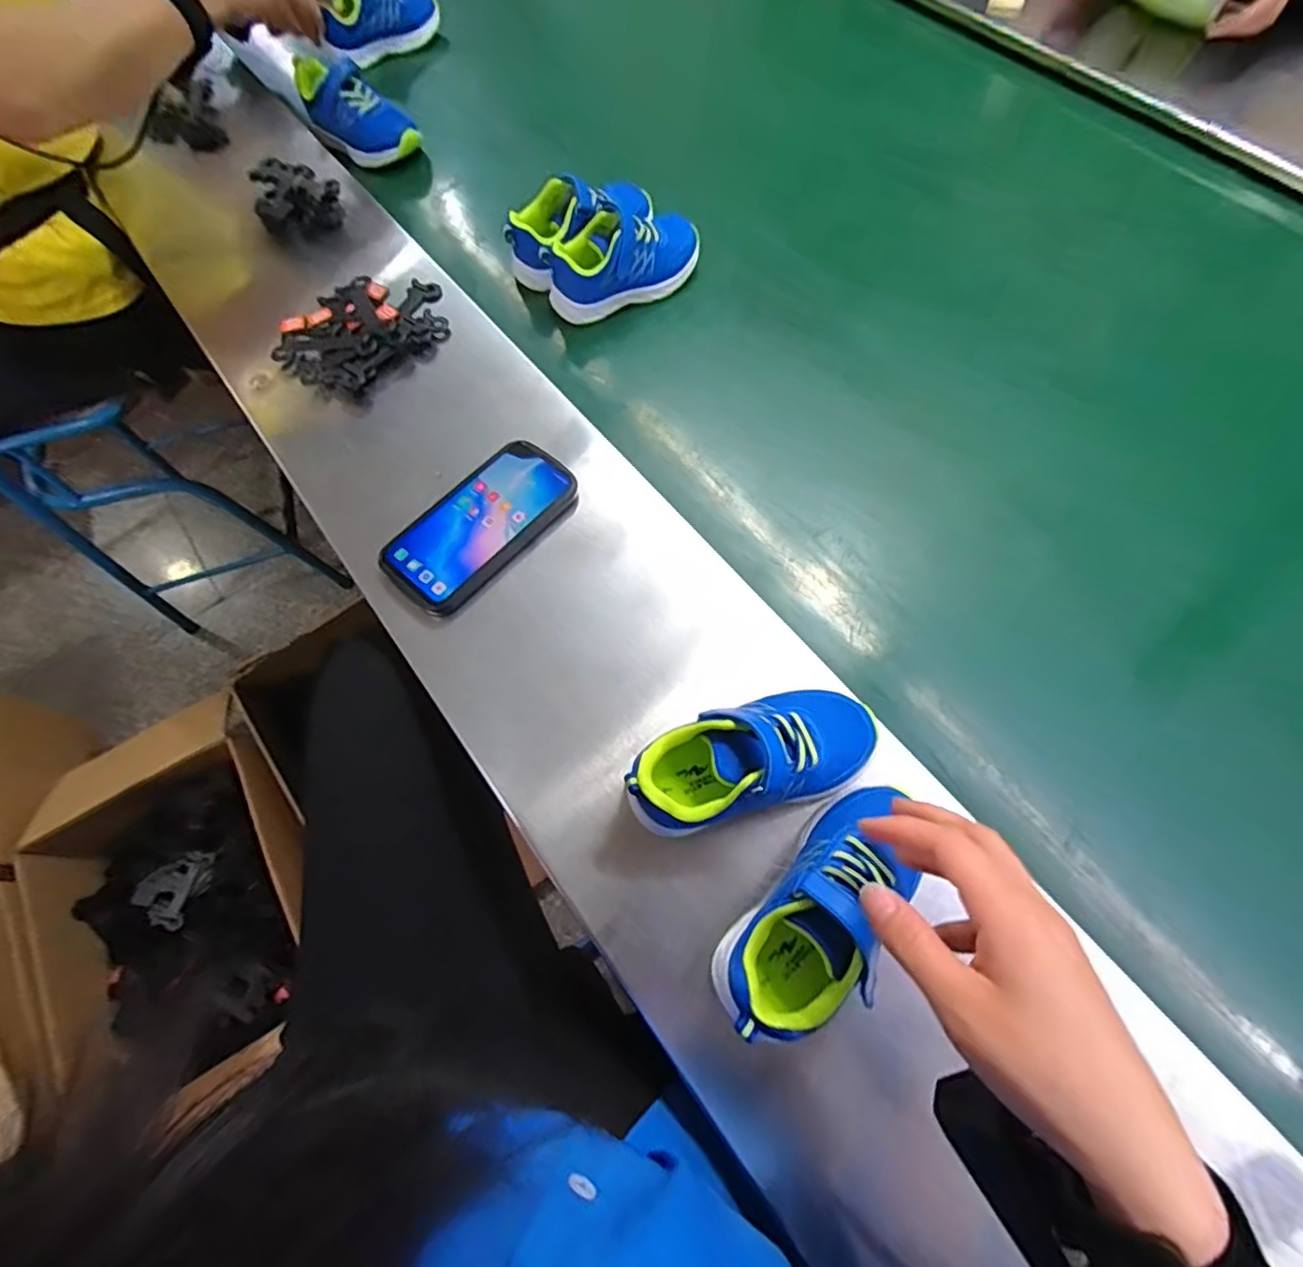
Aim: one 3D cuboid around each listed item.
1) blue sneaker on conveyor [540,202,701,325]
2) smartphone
[{"bbox_3d":[-0.030,-0.380,0.614,0.160,0.085,0.068,-33,70,-10],"label":"blue sneaker on conveyor"},{"bbox_3d":[-0.138,-0.091,0.492,0.085,0.013,0.163,42,76,17],"label":"smartphone"}]

